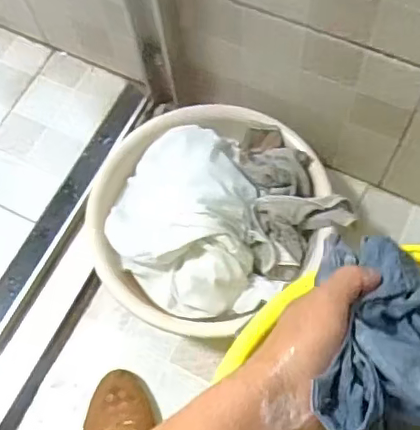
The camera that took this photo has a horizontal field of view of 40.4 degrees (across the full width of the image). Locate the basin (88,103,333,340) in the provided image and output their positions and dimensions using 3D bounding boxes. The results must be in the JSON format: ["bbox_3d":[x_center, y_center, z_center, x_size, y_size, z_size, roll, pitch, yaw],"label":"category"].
[{"bbox_3d":[-0.006,-0.001,0.770,0.296,0.127,0.288,-1,67,3],"label":"basin"}]

